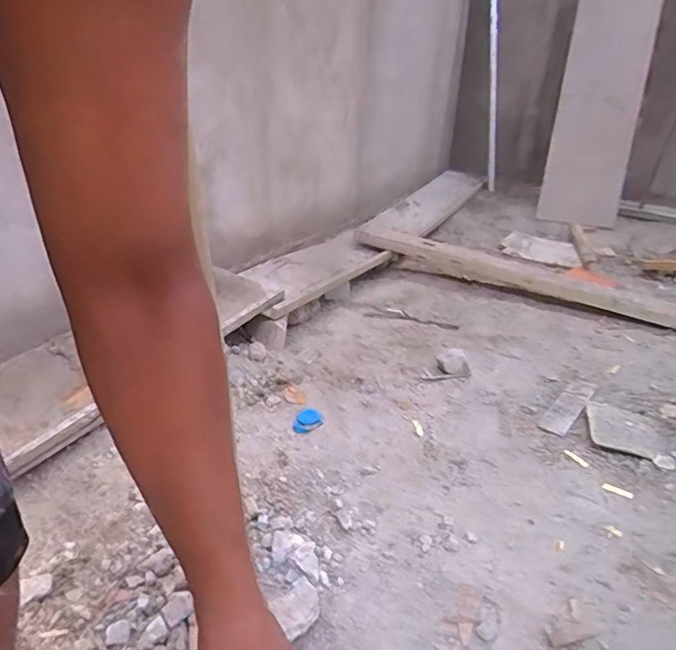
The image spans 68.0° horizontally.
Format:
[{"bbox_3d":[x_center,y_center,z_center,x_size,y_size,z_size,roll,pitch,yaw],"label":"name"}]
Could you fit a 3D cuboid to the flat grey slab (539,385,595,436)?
[{"bbox_3d":[0.629,0.222,1.371,0.071,0.006,0.287,21,33,35],"label":"flat grey slab"}]

